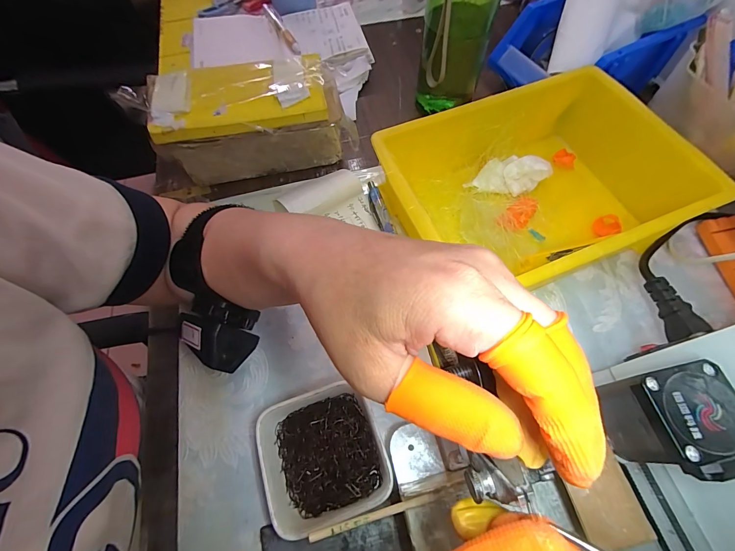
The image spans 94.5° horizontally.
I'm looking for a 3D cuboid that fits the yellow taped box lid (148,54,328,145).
[{"bbox_3d":[-0.117,-0.165,0.310,0.150,0.022,0.075,-9,63,-2],"label":"yellow taped box lid"}]

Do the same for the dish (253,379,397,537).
[{"bbox_3d":[-0.030,0.125,0.239,0.078,0.031,0.079,-20,64,-8],"label":"dish"}]

